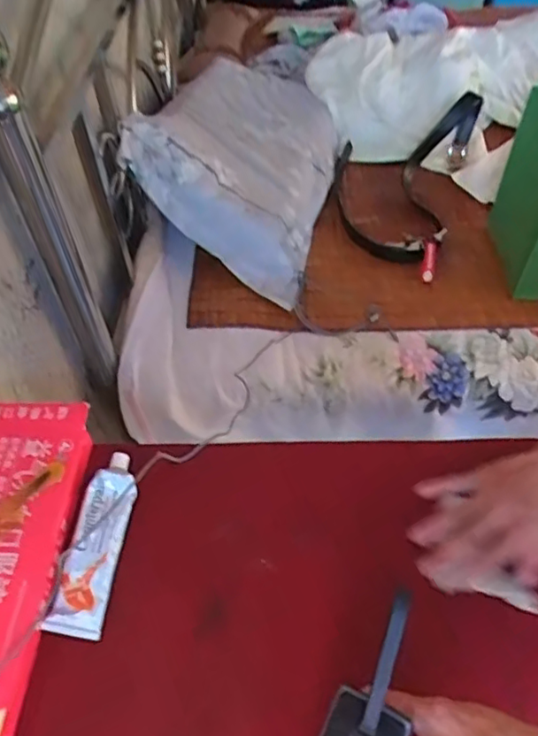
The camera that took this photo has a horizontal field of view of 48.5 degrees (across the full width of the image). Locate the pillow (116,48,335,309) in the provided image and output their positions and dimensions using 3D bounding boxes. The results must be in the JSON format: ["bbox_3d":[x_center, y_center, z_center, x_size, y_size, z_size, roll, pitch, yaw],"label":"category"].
[{"bbox_3d":[-0.054,-0.453,1.239,0.394,0.130,0.656,28,52,-14],"label":"pillow"}]

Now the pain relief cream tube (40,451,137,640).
[{"bbox_3d":[-0.168,0.169,0.589,0.052,0.032,0.173,6,52,8],"label":"pain relief cream tube"}]

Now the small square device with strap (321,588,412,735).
[{"bbox_3d":[0.067,0.194,0.364,0.050,0.121,0.034,15,18,15],"label":"small square device with strap"}]

